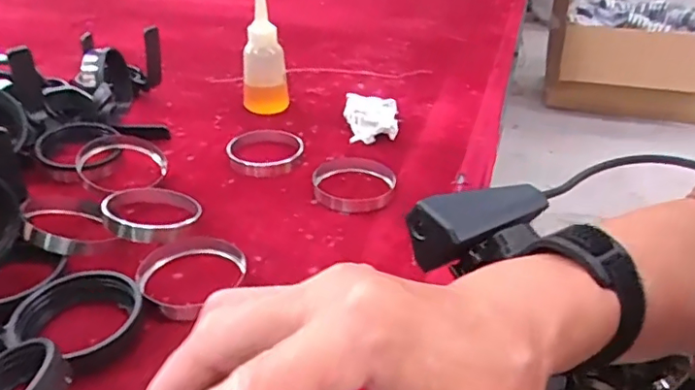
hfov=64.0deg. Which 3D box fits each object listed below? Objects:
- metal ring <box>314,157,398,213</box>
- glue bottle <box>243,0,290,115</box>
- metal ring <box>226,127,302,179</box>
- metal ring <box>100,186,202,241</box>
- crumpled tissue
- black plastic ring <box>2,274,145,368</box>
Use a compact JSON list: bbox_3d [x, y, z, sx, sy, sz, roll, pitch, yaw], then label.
[{"bbox_3d":[0.006,-0.011,0.493,0.070,0.011,0.084,6,33,8],"label":"metal ring"},{"bbox_3d":[-0.096,-0.172,0.623,0.039,0.147,0.041,26,41,34],"label":"glue bottle"},{"bbox_3d":[-0.081,-0.045,0.546,0.065,0.014,0.074,6,33,9],"label":"metal ring"},{"bbox_3d":[-0.151,0.012,0.431,0.071,0.012,0.070,4,28,-17],"label":"metal ring"},{"bbox_3d":[0.025,-0.084,0.600,0.057,0.021,0.086,2,33,3],"label":"crumpled tissue"},{"bbox_3d":[-0.161,0.075,0.338,0.065,0.023,0.065,0,33,0],"label":"black plastic ring"}]

